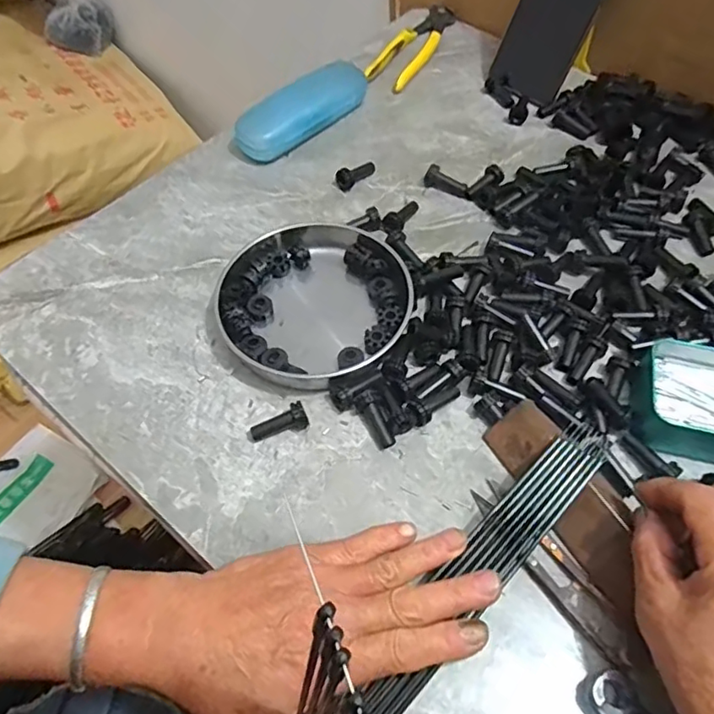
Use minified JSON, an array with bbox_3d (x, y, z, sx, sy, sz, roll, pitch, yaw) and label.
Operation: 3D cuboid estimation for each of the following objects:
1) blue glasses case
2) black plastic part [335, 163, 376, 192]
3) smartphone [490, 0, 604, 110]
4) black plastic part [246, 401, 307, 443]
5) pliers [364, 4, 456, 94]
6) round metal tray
[{"bbox_3d":[-0.050,-0.235,0.533,0.032,0.045,0.147,39,66,23],"label":"blue glasses case"},{"bbox_3d":[-0.001,-0.164,0.506,0.042,0.016,0.014,-37,64,-20],"label":"black plastic part"},{"bbox_3d":[0.192,-0.336,0.538,0.073,0.163,0.010,33,35,16],"label":"smartphone"},{"bbox_3d":[-0.052,0.046,0.374,0.039,0.015,0.014,-23,60,-14],"label":"black plastic part"},{"bbox_3d":[0.062,-0.341,0.618,0.044,0.016,0.157,23,61,15],"label":"pliers"},{"bbox_3d":[-0.035,-0.047,0.420,0.137,0.026,0.152,-29,61,-17],"label":"round metal tray"}]

